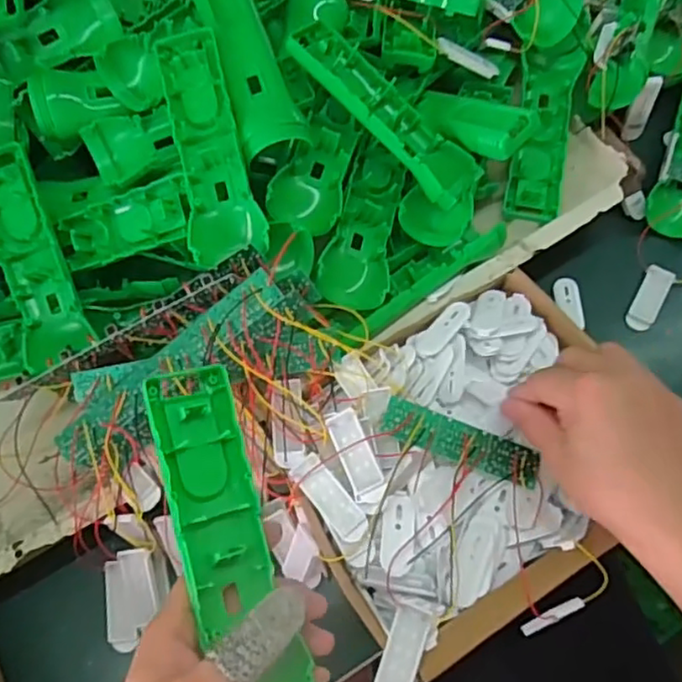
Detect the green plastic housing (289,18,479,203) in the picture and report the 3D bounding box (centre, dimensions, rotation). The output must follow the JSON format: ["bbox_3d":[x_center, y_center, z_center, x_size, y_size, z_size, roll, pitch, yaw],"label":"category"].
[{"bbox_3d":[0.030,-0.164,0.460,0.162,0.031,0.048,43,74,-7],"label":"green plastic housing"}]

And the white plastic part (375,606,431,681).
[{"bbox_3d":[0.033,0.173,0.346,0.019,0.005,0.053,17,82,10],"label":"white plastic part"}]

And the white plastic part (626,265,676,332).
[{"bbox_3d":[0.249,-0.035,0.512,0.021,0.011,0.058,30,72,14],"label":"white plastic part"}]

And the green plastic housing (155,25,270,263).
[{"bbox_3d":[-0.089,-0.131,0.433,0.048,0.031,0.157,-12,88,-2],"label":"green plastic housing"}]

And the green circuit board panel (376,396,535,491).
[{"bbox_3d":[0.075,0.064,0.399,0.102,0.010,0.026,21,69,-2],"label":"green circuit board panel"}]

